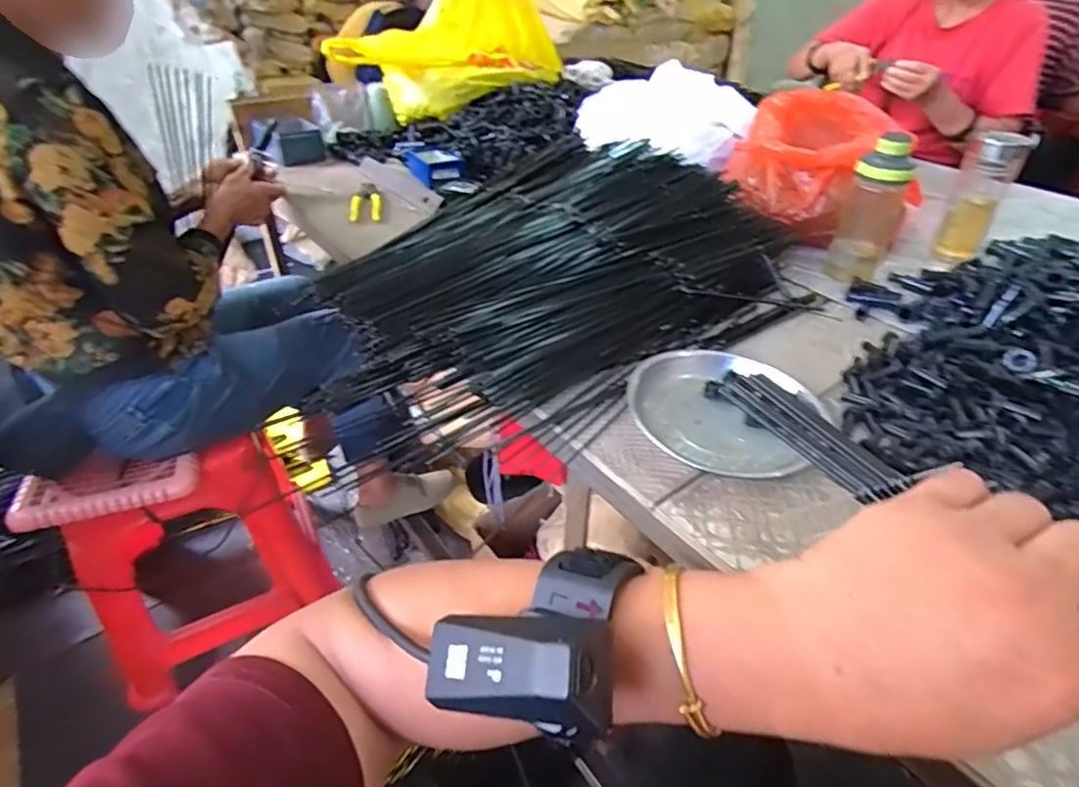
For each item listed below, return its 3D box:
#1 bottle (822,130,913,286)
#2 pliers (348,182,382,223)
[{"bbox_3d":[0.461,-0.256,0.809,0.068,0.180,0.060,23,43,25],"label":"bottle"},{"bbox_3d":[-0.298,-0.327,1.002,0.049,0.016,0.139,-7,39,-10],"label":"pliers"}]

